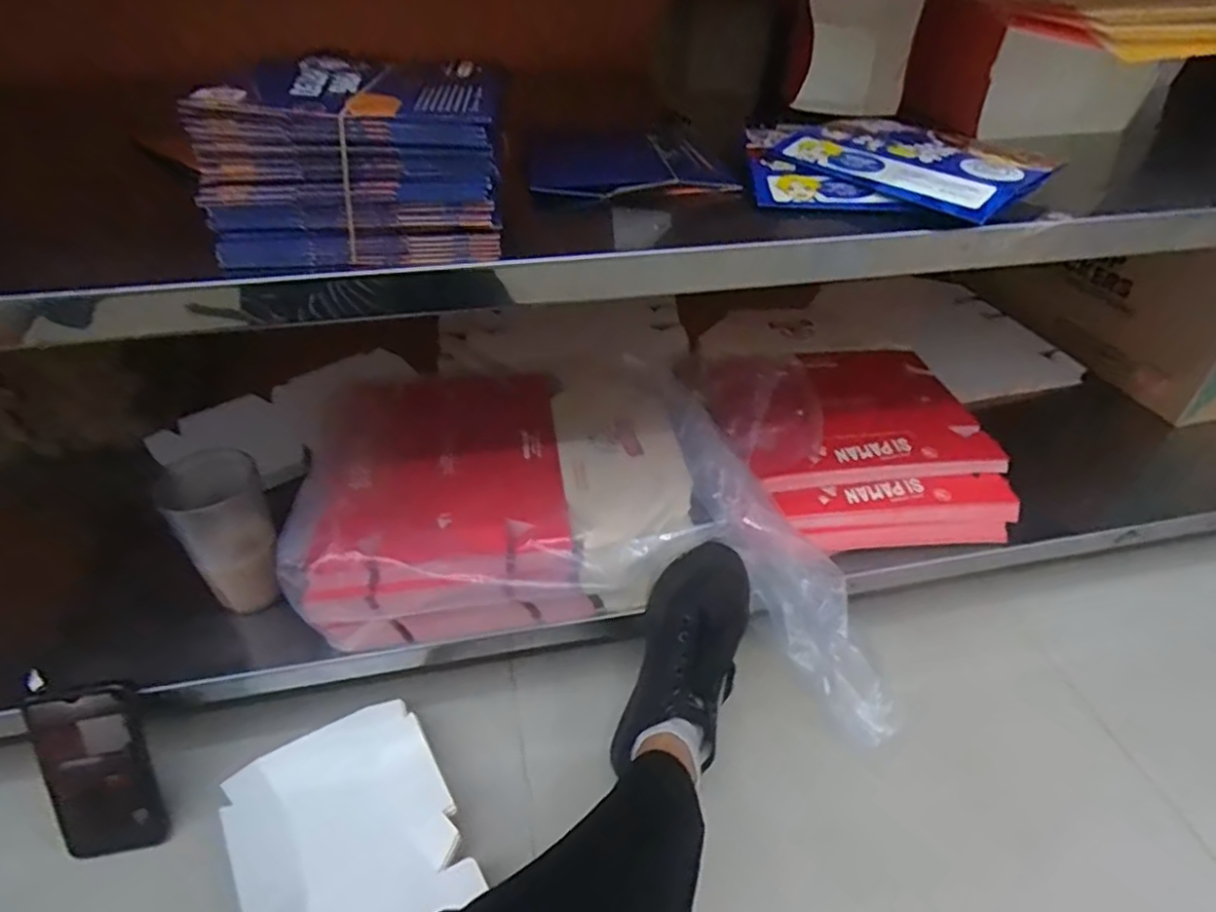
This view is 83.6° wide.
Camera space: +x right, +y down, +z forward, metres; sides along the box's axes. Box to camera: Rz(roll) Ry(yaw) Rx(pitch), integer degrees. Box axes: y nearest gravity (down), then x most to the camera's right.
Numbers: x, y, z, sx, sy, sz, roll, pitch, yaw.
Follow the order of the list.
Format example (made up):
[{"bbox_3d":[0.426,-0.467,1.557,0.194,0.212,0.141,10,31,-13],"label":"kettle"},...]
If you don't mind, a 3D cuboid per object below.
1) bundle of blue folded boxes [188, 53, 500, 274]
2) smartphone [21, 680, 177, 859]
[{"bbox_3d":[-0.166,-0.189,0.436,0.178,0.093,0.141,-9,40,-12],"label":"bundle of blue folded boxes"},{"bbox_3d":[-0.460,0.285,0.613,0.091,0.171,0.016,-8,17,-7],"label":"smartphone"}]

